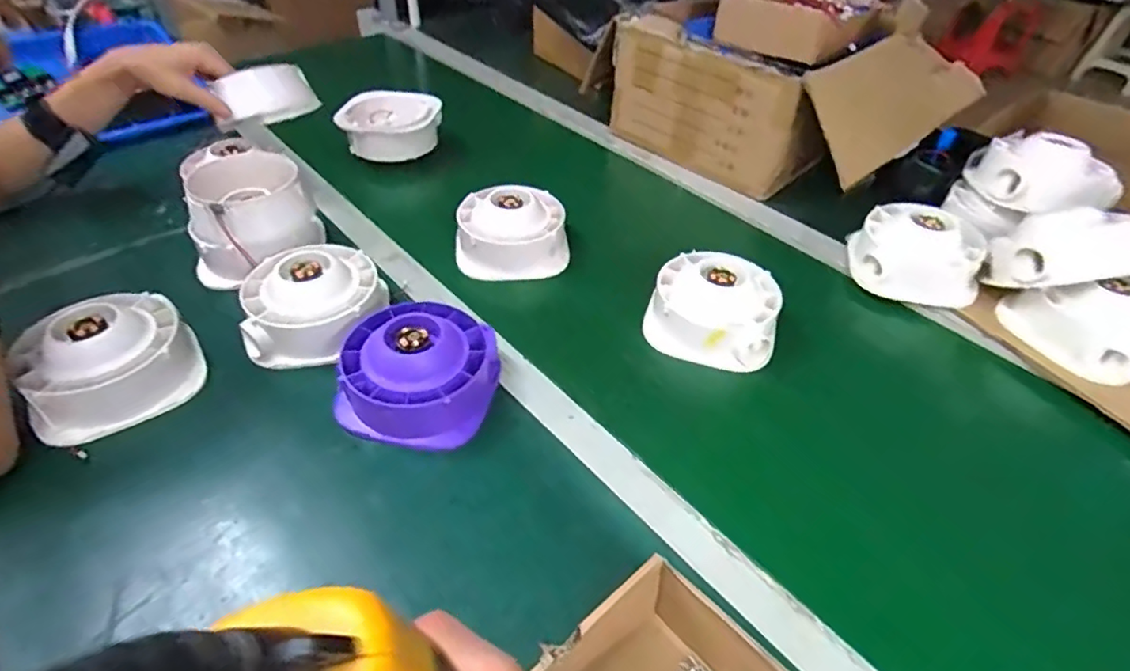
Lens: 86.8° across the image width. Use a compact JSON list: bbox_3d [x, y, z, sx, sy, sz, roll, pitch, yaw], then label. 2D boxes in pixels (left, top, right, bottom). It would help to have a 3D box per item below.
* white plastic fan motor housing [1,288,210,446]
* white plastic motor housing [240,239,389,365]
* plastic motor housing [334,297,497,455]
[{"bbox_3d":[-0.403,0.019,0.529,0.129,0.066,0.119,-28,50,-28],"label":"white plastic fan motor housing"},{"bbox_3d":[-0.248,-0.036,0.593,0.134,0.065,0.128,-12,45,-14],"label":"white plastic motor housing"},{"bbox_3d":[-0.131,0.030,0.535,0.131,0.077,0.124,6,43,4],"label":"plastic motor housing"}]

